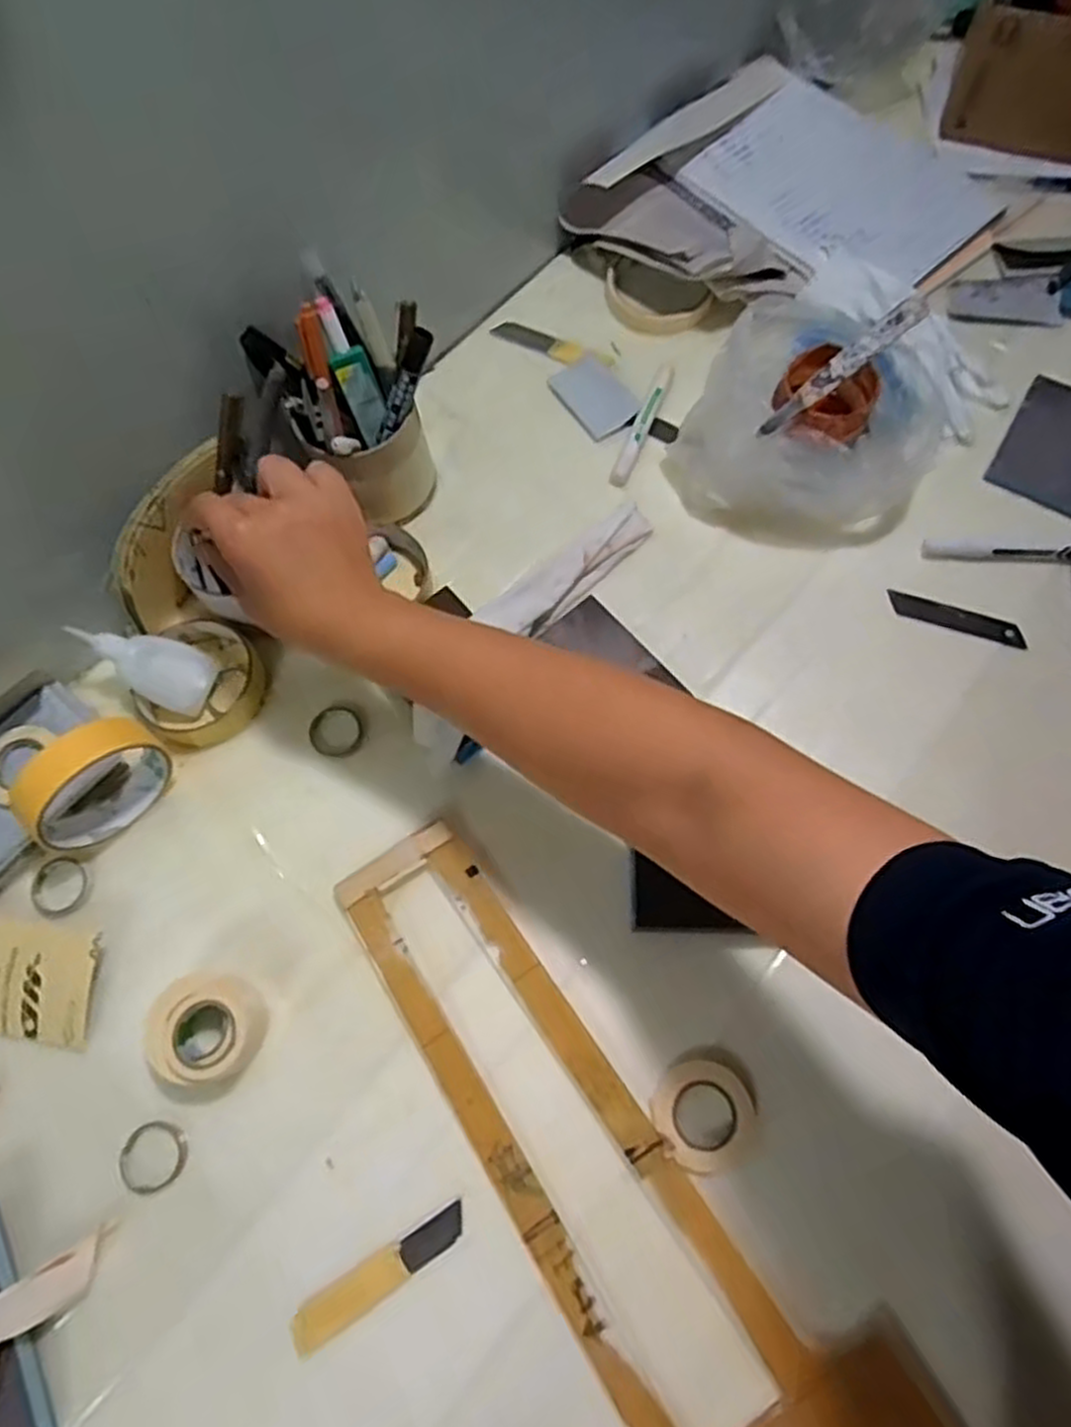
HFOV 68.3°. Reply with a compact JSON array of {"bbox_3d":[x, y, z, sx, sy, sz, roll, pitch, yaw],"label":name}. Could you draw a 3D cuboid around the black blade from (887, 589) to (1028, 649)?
[{"bbox_3d":[0.285,-0.065,0.533,0.089,0.004,0.019,20,73,7],"label":"black blade"}]

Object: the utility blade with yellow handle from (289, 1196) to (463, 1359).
[{"bbox_3d":[-0.080,0.290,0.407,0.100,0.004,0.021,-31,73,-9],"label":"utility blade with yellow handle"}]

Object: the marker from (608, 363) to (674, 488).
[{"bbox_3d":[0.081,-0.219,0.590,0.013,0.015,0.111,21,73,8],"label":"marker"}]

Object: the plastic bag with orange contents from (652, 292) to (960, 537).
[{"bbox_3d":[0.204,-0.213,0.539,0.155,0.073,0.196,34,75,12],"label":"plastic bag with orange contents"}]

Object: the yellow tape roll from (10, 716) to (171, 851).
[{"bbox_3d":[-0.261,0.041,0.468,0.033,0.069,0.082,40,76,13],"label":"yellow tape roll"}]

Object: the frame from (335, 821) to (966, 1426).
[{"bbox_3d":[0.047,0.260,0.416,0.167,0.009,0.453,-31,73,-8],"label":"frame"}]

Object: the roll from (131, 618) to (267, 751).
[{"bbox_3d":[-0.222,-0.022,0.518,0.082,0.021,0.081,0,71,1],"label":"roll"}]

